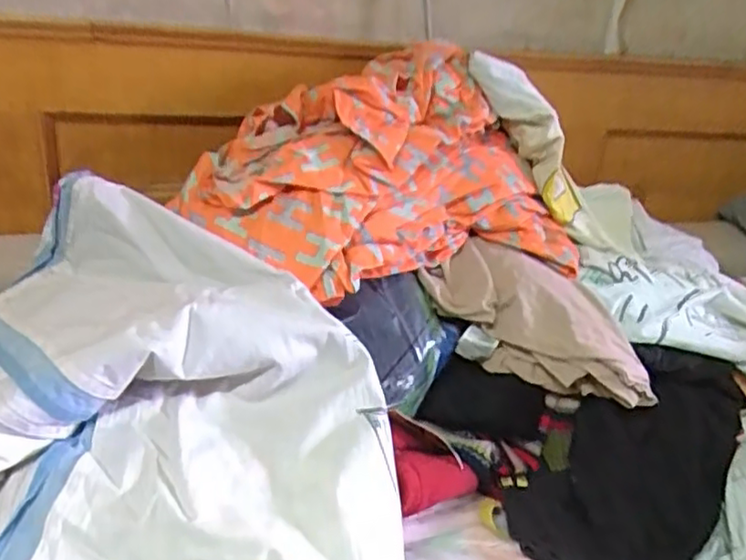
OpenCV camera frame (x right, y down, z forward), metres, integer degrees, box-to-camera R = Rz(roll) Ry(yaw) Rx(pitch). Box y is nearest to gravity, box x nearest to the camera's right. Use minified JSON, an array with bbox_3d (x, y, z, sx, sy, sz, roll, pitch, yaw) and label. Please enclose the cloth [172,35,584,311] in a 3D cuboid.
[{"bbox_3d":[0.024,-0.130,0.718,0.399,0.189,0.223,-8,29,-26],"label":"cloth"}]

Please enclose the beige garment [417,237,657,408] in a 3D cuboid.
[{"bbox_3d":[0.178,0.054,0.709,0.252,0.092,0.092,34,35,18],"label":"beige garment"}]

